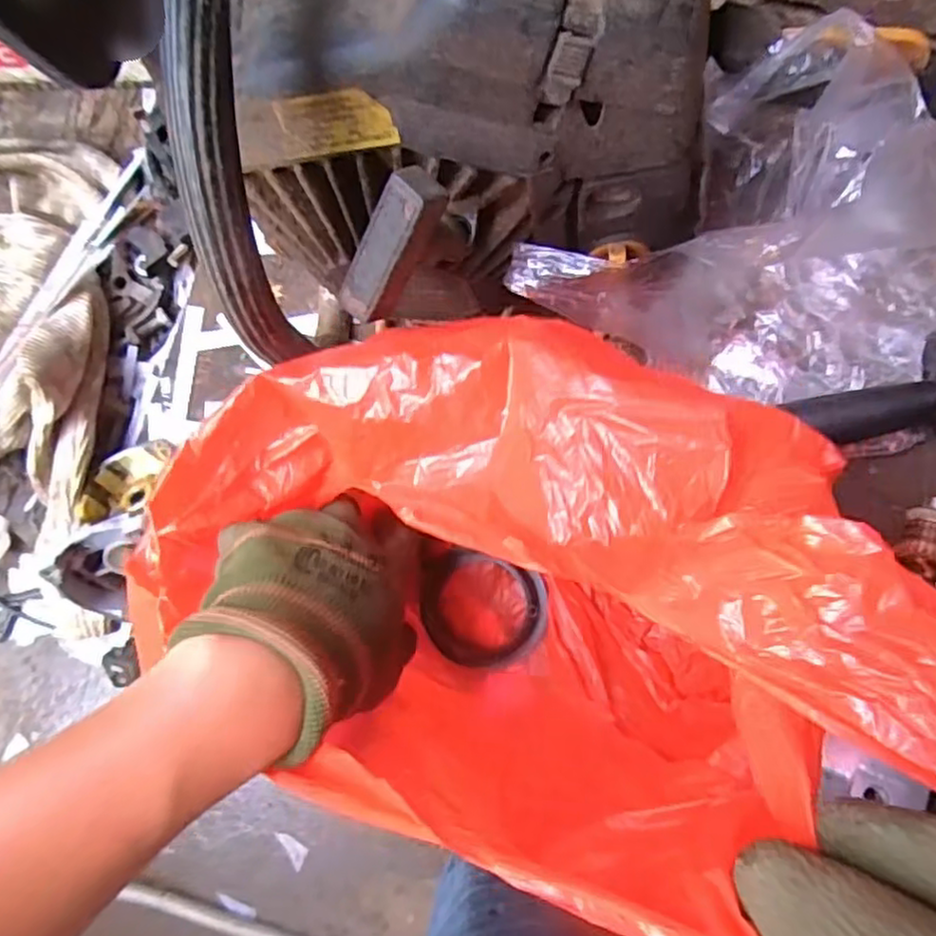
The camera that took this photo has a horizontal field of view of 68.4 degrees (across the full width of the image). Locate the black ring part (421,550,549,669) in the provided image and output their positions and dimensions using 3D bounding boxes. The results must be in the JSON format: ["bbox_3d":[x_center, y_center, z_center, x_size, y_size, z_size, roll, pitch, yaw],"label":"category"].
[{"bbox_3d":[0.009,0.089,0.424,0.078,0.007,0.068,13,88,10],"label":"black ring part"}]

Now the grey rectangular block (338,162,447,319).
[{"bbox_3d":[-0.032,-0.091,0.289,0.020,0.016,0.068,44,127,9],"label":"grey rectangular block"}]

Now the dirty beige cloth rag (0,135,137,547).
[{"bbox_3d":[-0.340,-0.099,0.477,0.198,0.051,0.269,7,87,9],"label":"dirty beige cloth rag"}]

